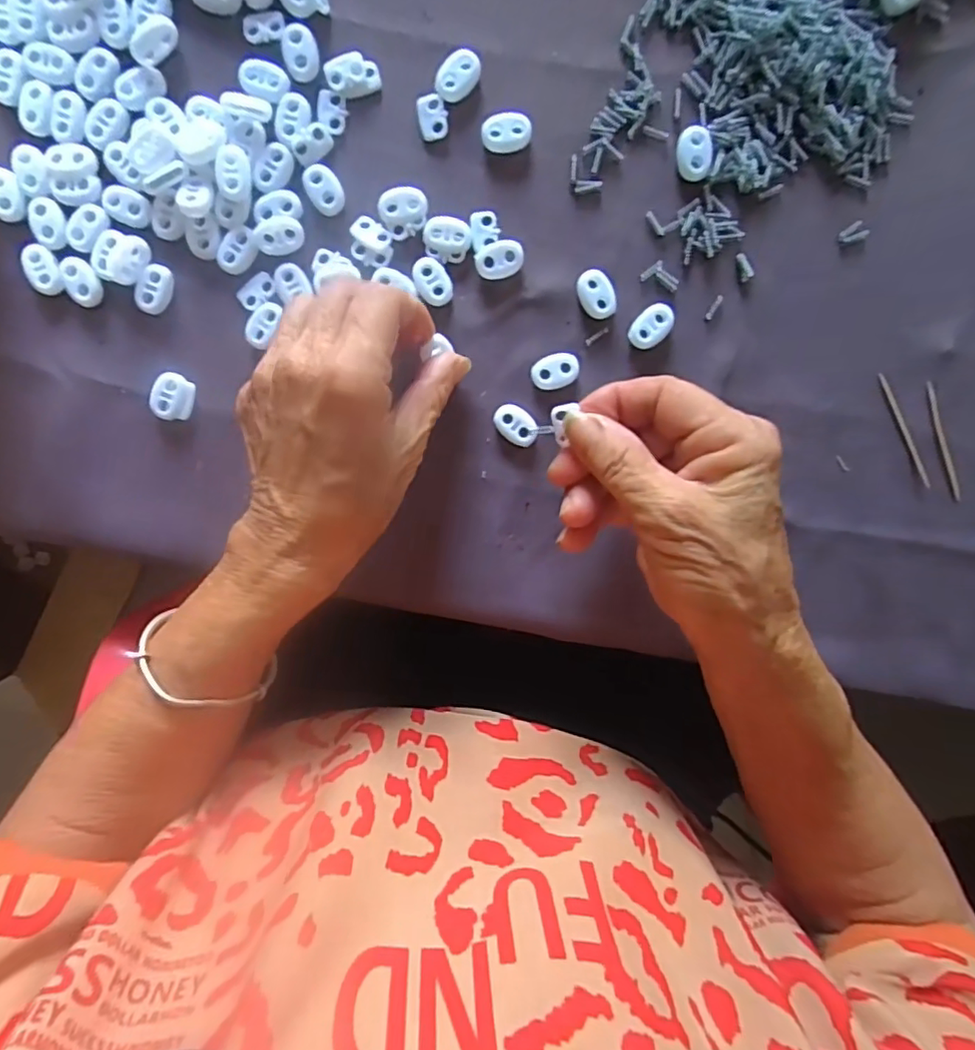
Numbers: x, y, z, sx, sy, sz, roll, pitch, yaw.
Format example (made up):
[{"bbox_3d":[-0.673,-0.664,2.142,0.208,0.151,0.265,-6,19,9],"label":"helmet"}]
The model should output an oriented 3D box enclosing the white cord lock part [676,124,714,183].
[{"bbox_3d":[0.095,-0.171,0.270,0.016,0.005,0.023,-2,97,1],"label":"white cord lock part"}]

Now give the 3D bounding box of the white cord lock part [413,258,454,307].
[{"bbox_3d":[-0.026,-0.115,0.276,0.016,0.004,0.023,-34,95,4],"label":"white cord lock part"}]

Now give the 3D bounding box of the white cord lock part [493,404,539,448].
[{"bbox_3d":[0.014,-0.049,0.287,0.023,0.004,0.016,43,95,-4],"label":"white cord lock part"}]

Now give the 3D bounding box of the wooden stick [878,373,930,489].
[{"bbox_3d":[0.203,-0.045,0.285,0.004,0.004,0.061,-26,96,4],"label":"wooden stick"}]

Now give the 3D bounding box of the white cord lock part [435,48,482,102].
[{"bbox_3d":[-0.014,-0.203,0.266,0.016,0.006,0.022,40,96,-4],"label":"white cord lock part"}]

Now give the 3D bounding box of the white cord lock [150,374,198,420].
[{"bbox_3d":[-0.152,-0.062,0.285,0.018,0.006,0.022,18,97,-1],"label":"white cord lock"}]

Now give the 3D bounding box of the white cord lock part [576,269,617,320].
[{"bbox_3d":[0.052,-0.109,0.279,0.015,0.006,0.023,-26,96,4],"label":"white cord lock part"}]

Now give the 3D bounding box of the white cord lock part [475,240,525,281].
[{"bbox_3d":[0.006,-0.125,0.277,0.023,0.004,0.016,-26,96,4],"label":"white cord lock part"}]

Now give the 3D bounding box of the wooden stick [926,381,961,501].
[{"bbox_3d":[0.222,-0.040,0.286,0.004,0.004,0.059,-16,96,3],"label":"wooden stick"}]

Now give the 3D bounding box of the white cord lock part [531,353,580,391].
[{"bbox_3d":[0.033,-0.074,0.283,0.023,0.004,0.016,-18,96,3],"label":"white cord lock part"}]

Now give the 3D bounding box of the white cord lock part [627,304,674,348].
[{"bbox_3d":[0.078,-0.095,0.281,0.016,0.006,0.023,43,95,-4],"label":"white cord lock part"}]

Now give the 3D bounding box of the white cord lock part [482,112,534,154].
[{"bbox_3d":[0.009,-0.180,0.269,0.022,0.005,0.015,-3,97,1],"label":"white cord lock part"}]

